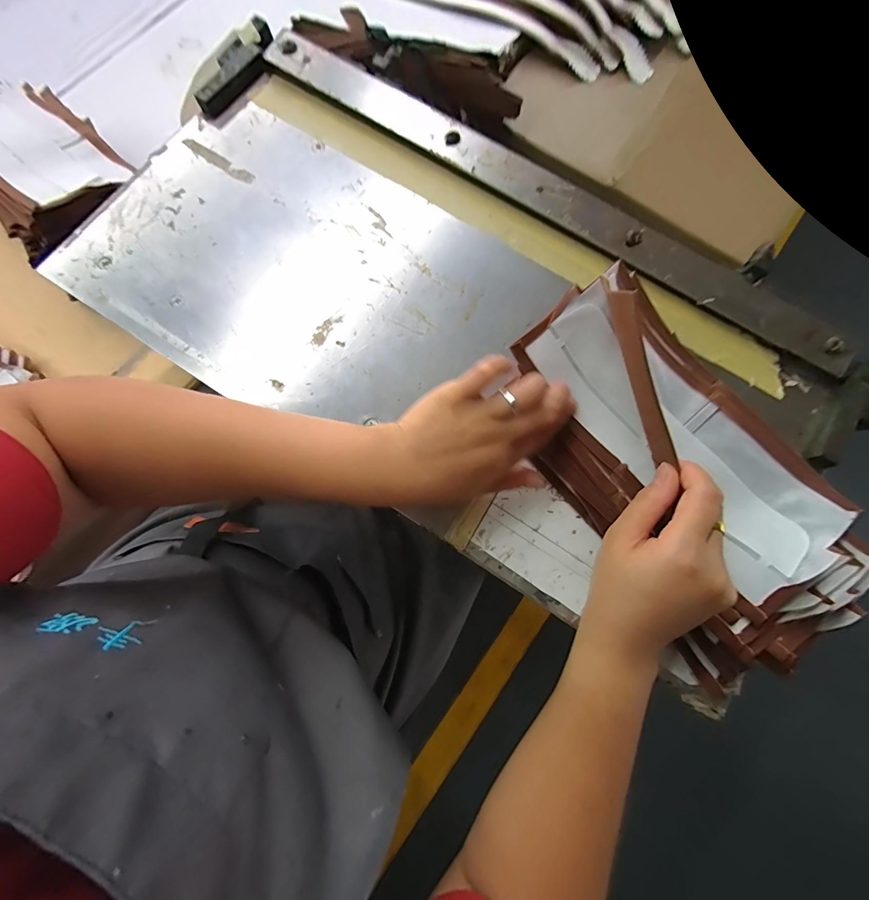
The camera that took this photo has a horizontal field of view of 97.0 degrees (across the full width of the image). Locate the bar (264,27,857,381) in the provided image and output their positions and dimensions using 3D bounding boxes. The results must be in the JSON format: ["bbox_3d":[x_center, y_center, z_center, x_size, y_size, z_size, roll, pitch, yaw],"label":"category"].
[{"bbox_3d":[0.094,-0.224,0.334,0.553,0.015,0.045,33,81,6],"label":"bar"}]

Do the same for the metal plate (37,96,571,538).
[{"bbox_3d":[-0.099,-0.138,0.326,0.389,0.011,0.230,33,81,6],"label":"metal plate"}]

